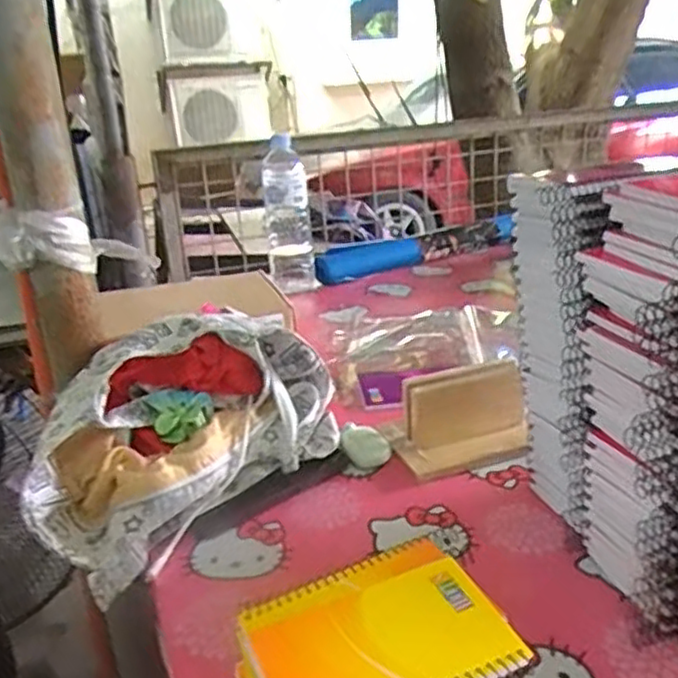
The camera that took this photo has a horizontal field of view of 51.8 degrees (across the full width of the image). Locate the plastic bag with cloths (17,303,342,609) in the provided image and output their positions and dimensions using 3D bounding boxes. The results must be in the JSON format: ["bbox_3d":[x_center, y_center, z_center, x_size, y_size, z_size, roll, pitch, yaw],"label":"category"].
[{"bbox_3d":[-0.152,0.078,0.648,0.158,0.139,0.278,17,30,41],"label":"plastic bag with cloths"}]

